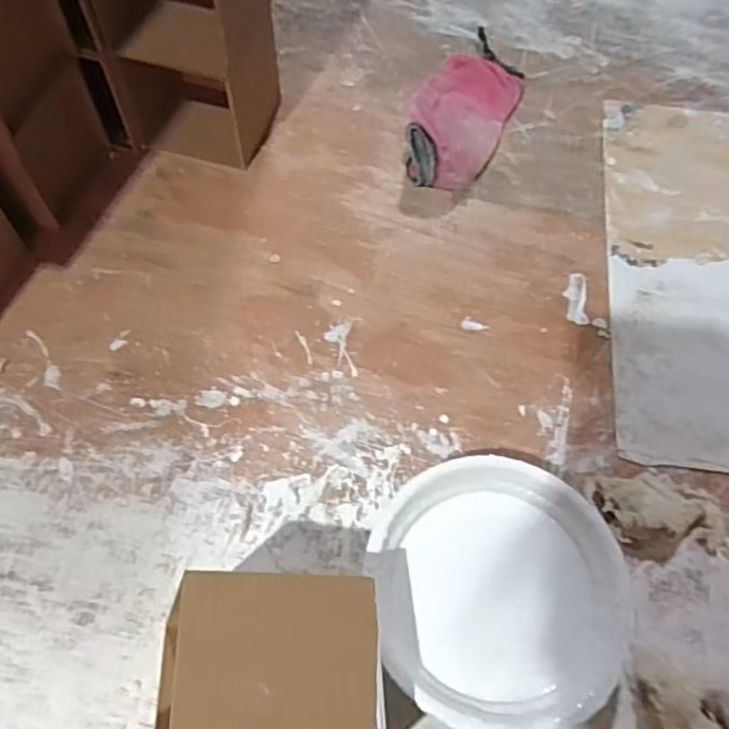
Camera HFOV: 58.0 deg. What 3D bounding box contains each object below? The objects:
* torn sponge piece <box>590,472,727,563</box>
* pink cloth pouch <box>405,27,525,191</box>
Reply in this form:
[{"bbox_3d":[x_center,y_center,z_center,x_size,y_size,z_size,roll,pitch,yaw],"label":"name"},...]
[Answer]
[{"bbox_3d":[0.228,0.111,0.496,0.092,0.029,0.062,-4,63,-5],"label":"torn sponge piece"},{"bbox_3d":[0.111,-0.281,0.669,0.087,0.071,0.245,22,64,9],"label":"pink cloth pouch"}]

